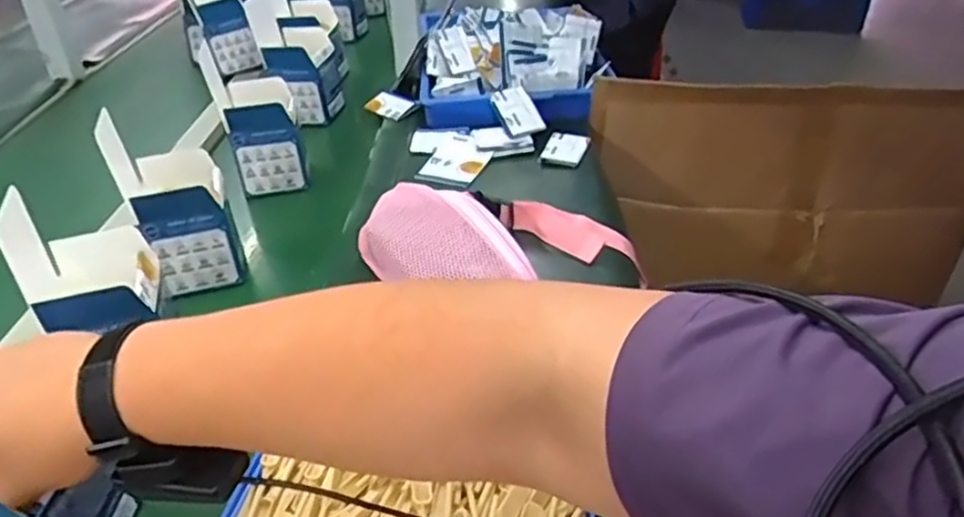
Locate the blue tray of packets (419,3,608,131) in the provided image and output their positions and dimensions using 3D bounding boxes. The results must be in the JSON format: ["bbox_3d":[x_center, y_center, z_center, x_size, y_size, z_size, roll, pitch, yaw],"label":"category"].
[{"bbox_3d":[0.034,-0.290,1.048,0.285,0.107,0.249,-3,36,-1],"label":"blue tray of packets"}]

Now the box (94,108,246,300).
[{"bbox_3d":[-0.307,-0.048,0.717,0.098,0.168,0.101,-13,37,-15],"label":"box"}]

